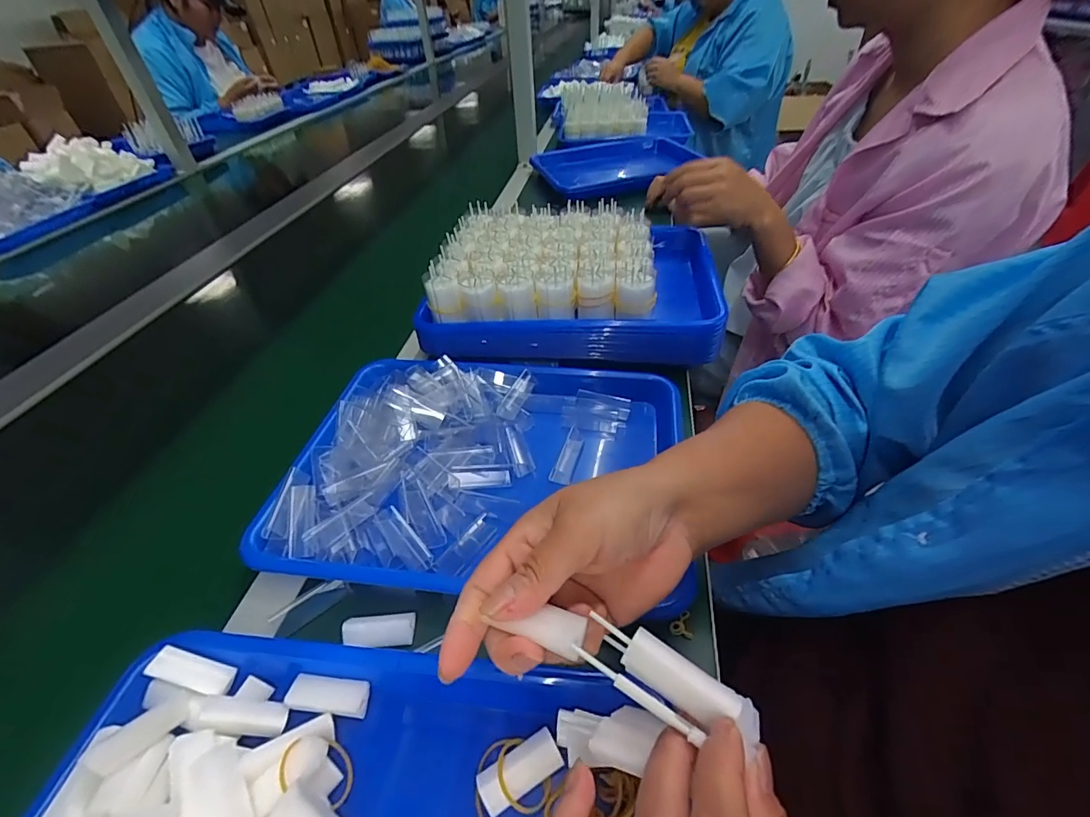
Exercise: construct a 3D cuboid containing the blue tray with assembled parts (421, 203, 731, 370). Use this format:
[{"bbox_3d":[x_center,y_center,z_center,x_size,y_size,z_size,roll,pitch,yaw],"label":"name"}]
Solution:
[{"bbox_3d":[0.031,-0.155,0.573,0.324,0.094,0.231,2,43,7],"label":"blue tray with assembled parts"}]

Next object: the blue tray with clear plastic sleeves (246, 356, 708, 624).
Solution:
[{"bbox_3d":[-0.048,0.047,0.419,0.328,0.054,0.246,3,43,8],"label":"blue tray with clear plastic sleeves"}]

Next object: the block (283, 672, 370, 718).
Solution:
[{"bbox_3d":[-0.131,0.174,0.288,0.047,0.009,0.018,2,43,7],"label":"block"}]

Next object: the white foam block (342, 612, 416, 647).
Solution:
[{"bbox_3d":[-0.112,0.150,0.322,0.046,0.012,0.020,-6,43,-2],"label":"white foam block"}]

